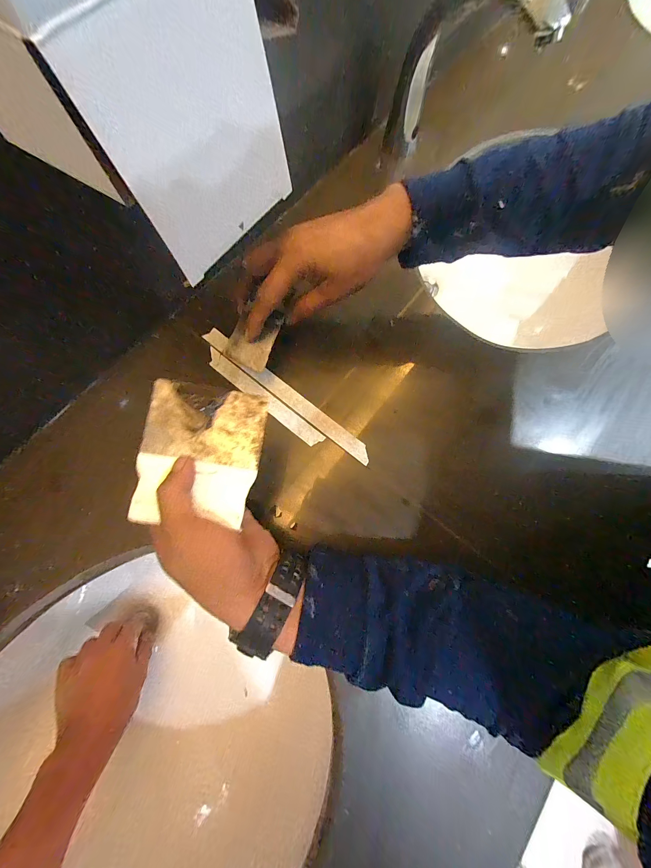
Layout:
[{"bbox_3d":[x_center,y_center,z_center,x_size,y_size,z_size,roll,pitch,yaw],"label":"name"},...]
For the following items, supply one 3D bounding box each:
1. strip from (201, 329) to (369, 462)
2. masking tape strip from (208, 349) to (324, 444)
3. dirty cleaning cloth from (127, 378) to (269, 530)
[{"bbox_3d":[-0.047,-0.047,0.331,0.237,0.004,0.021,38,79,7],"label":"strip"},{"bbox_3d":[-0.072,-0.042,0.329,0.166,0.004,0.019,39,84,8],"label":"masking tape strip"},{"bbox_3d":[-0.096,0.013,0.221,0.088,0.016,0.102,6,74,2],"label":"dirty cleaning cloth"}]

